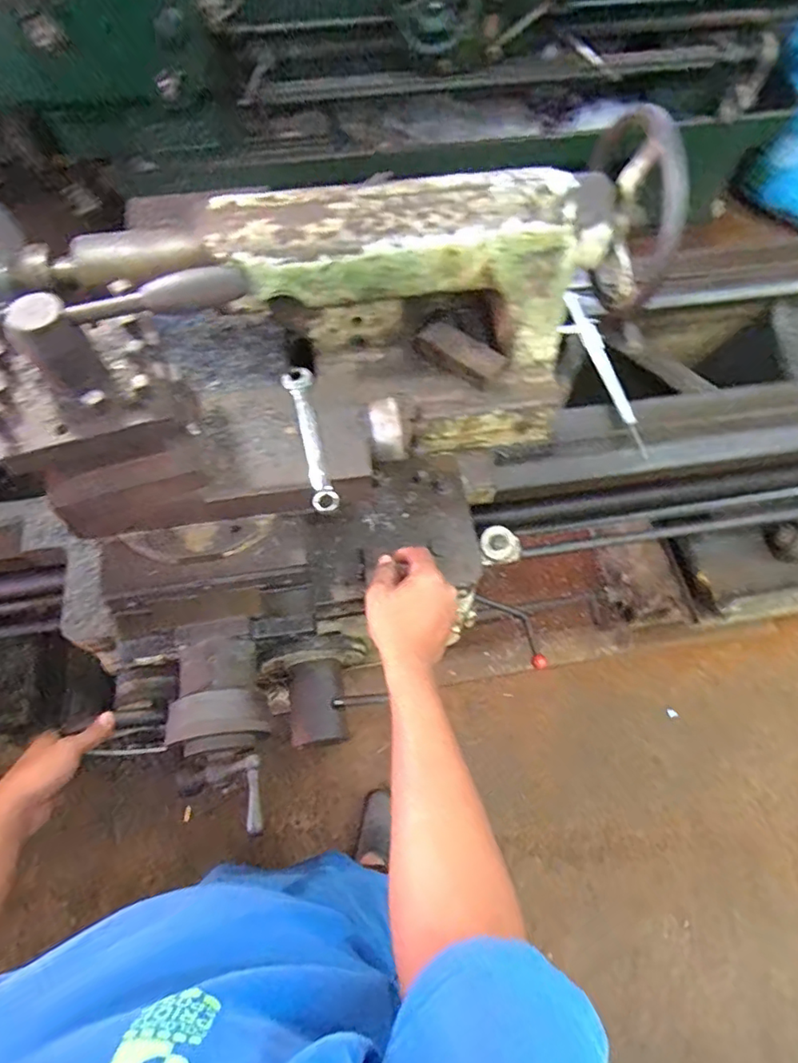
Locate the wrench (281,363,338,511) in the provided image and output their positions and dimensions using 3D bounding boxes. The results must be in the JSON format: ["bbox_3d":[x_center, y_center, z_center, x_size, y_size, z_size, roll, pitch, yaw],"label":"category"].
[{"bbox_3d":[-0.095,-0.101,0.601,0.032,0.018,0.185,-12,65,-6],"label":"wrench"}]

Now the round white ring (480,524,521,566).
[{"bbox_3d":[0.141,0.018,0.801,0.057,0.025,0.052,-11,91,-5],"label":"round white ring"}]

